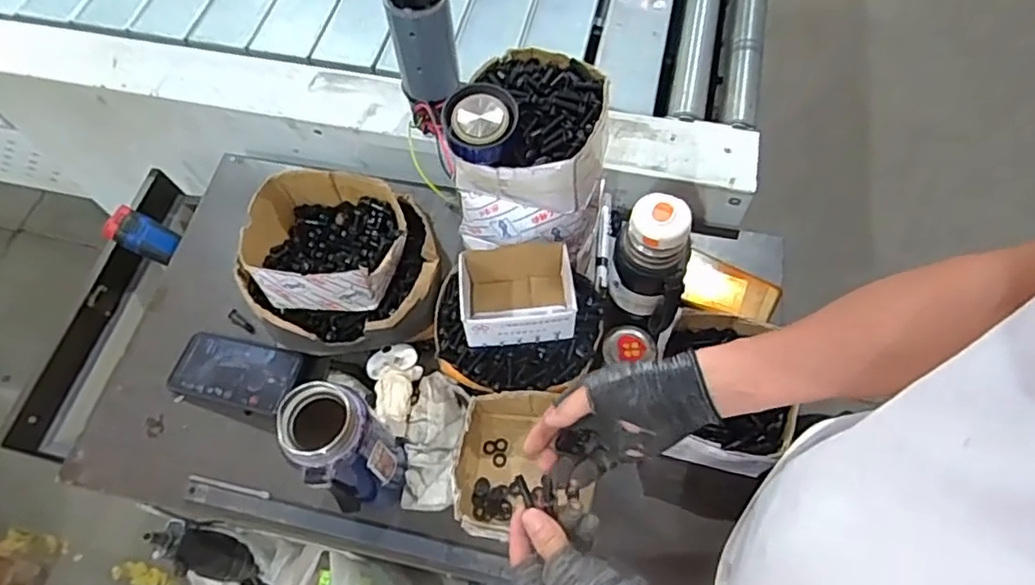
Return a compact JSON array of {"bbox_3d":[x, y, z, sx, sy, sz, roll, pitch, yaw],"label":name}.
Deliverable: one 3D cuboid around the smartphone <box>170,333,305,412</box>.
[{"bbox_3d":[-0.342,0.095,0.754,0.162,0.010,0.078,8,64,15],"label":"smartphone"}]

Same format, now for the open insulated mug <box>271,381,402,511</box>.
[{"bbox_3d":[-0.157,0.152,0.602,0.070,0.208,0.082,-32,67,-11],"label":"open insulated mug"}]

